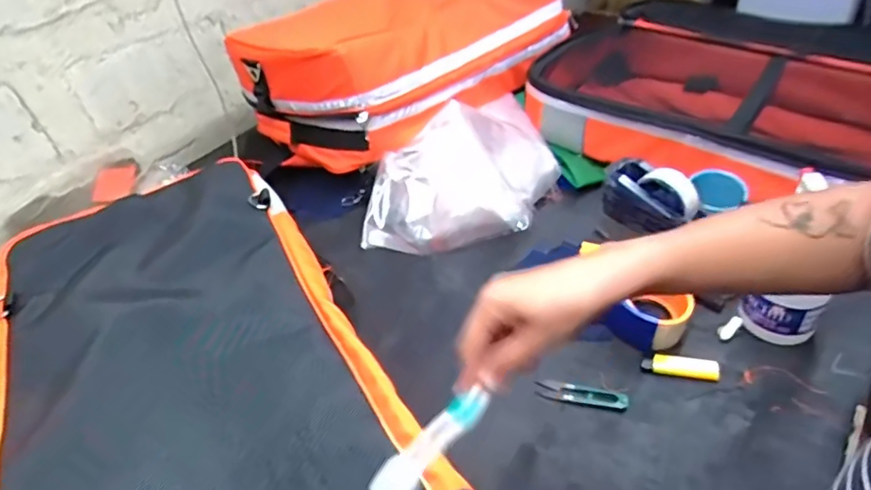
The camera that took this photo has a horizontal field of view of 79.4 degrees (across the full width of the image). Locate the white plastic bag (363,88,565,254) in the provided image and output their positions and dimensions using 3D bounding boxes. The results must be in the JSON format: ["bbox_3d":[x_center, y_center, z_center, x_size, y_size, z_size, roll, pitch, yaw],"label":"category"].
[{"bbox_3d":[0.032,-0.117,0.837,0.313,0.150,0.207,-4,40,9],"label":"white plastic bag"}]

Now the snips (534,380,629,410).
[{"bbox_3d":[0.166,0.168,0.596,0.100,0.012,0.021,4,43,18],"label":"snips"}]

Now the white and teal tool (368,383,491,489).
[{"bbox_3d":[-0.002,0.137,0.360,0.100,0.010,0.030,-42,52,-18],"label":"white and teal tool"}]

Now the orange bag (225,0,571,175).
[{"bbox_3d":[-0.027,-0.381,1.005,0.289,0.220,0.633,27,53,36],"label":"orange bag"}]

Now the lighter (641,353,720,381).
[{"bbox_3d":[0.280,0.137,0.599,0.079,0.012,0.025,0,41,13],"label":"lighter"}]

